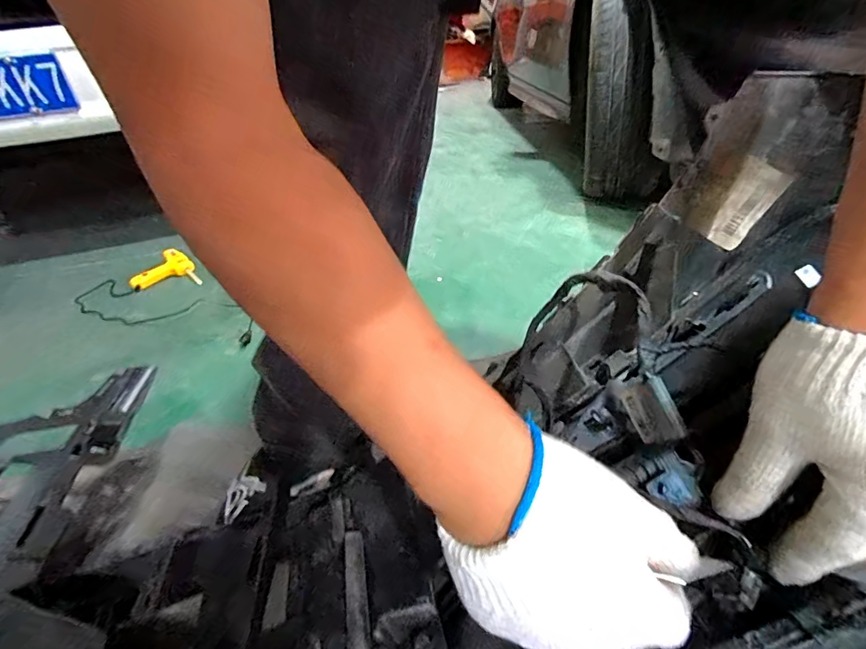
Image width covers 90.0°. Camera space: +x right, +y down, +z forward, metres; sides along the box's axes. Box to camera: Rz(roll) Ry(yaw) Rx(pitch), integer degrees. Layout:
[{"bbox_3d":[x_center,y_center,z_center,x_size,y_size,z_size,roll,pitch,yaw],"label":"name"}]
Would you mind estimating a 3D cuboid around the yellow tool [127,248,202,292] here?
[{"bbox_3d":[-0.752,-0.146,1.200,0.163,0.034,0.264,-26,37,-29],"label":"yellow tool"}]

